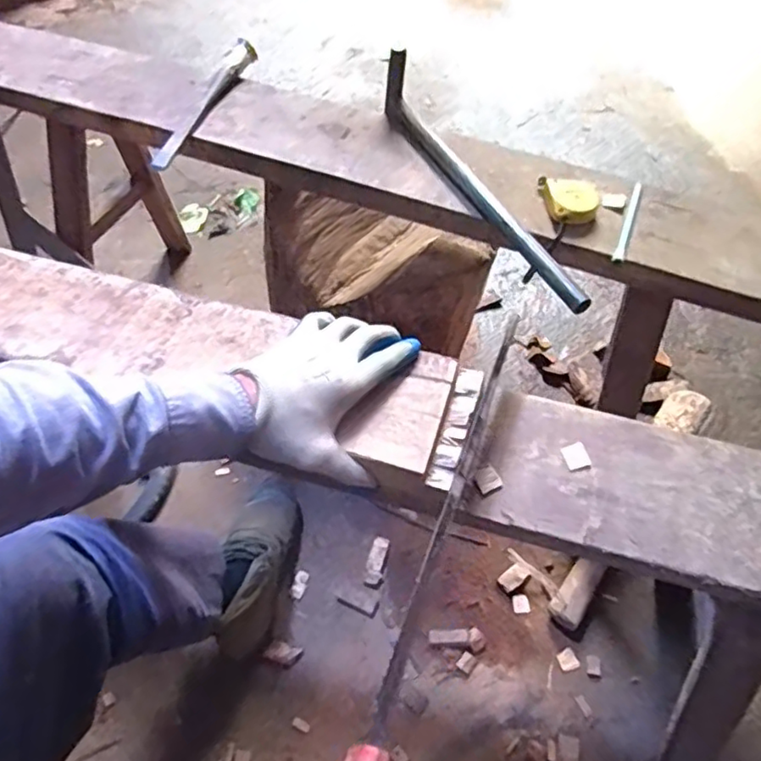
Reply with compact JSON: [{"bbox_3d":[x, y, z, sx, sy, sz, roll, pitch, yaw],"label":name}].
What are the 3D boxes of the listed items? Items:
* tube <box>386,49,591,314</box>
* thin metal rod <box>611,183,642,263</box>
[{"bbox_3d":[0.108,-0.235,0.696,0.034,0.068,0.405,-25,58,-16],"label":"tube"},{"bbox_3d":[0.287,-0.184,0.709,0.013,0.012,0.140,20,57,13],"label":"thin metal rod"}]

